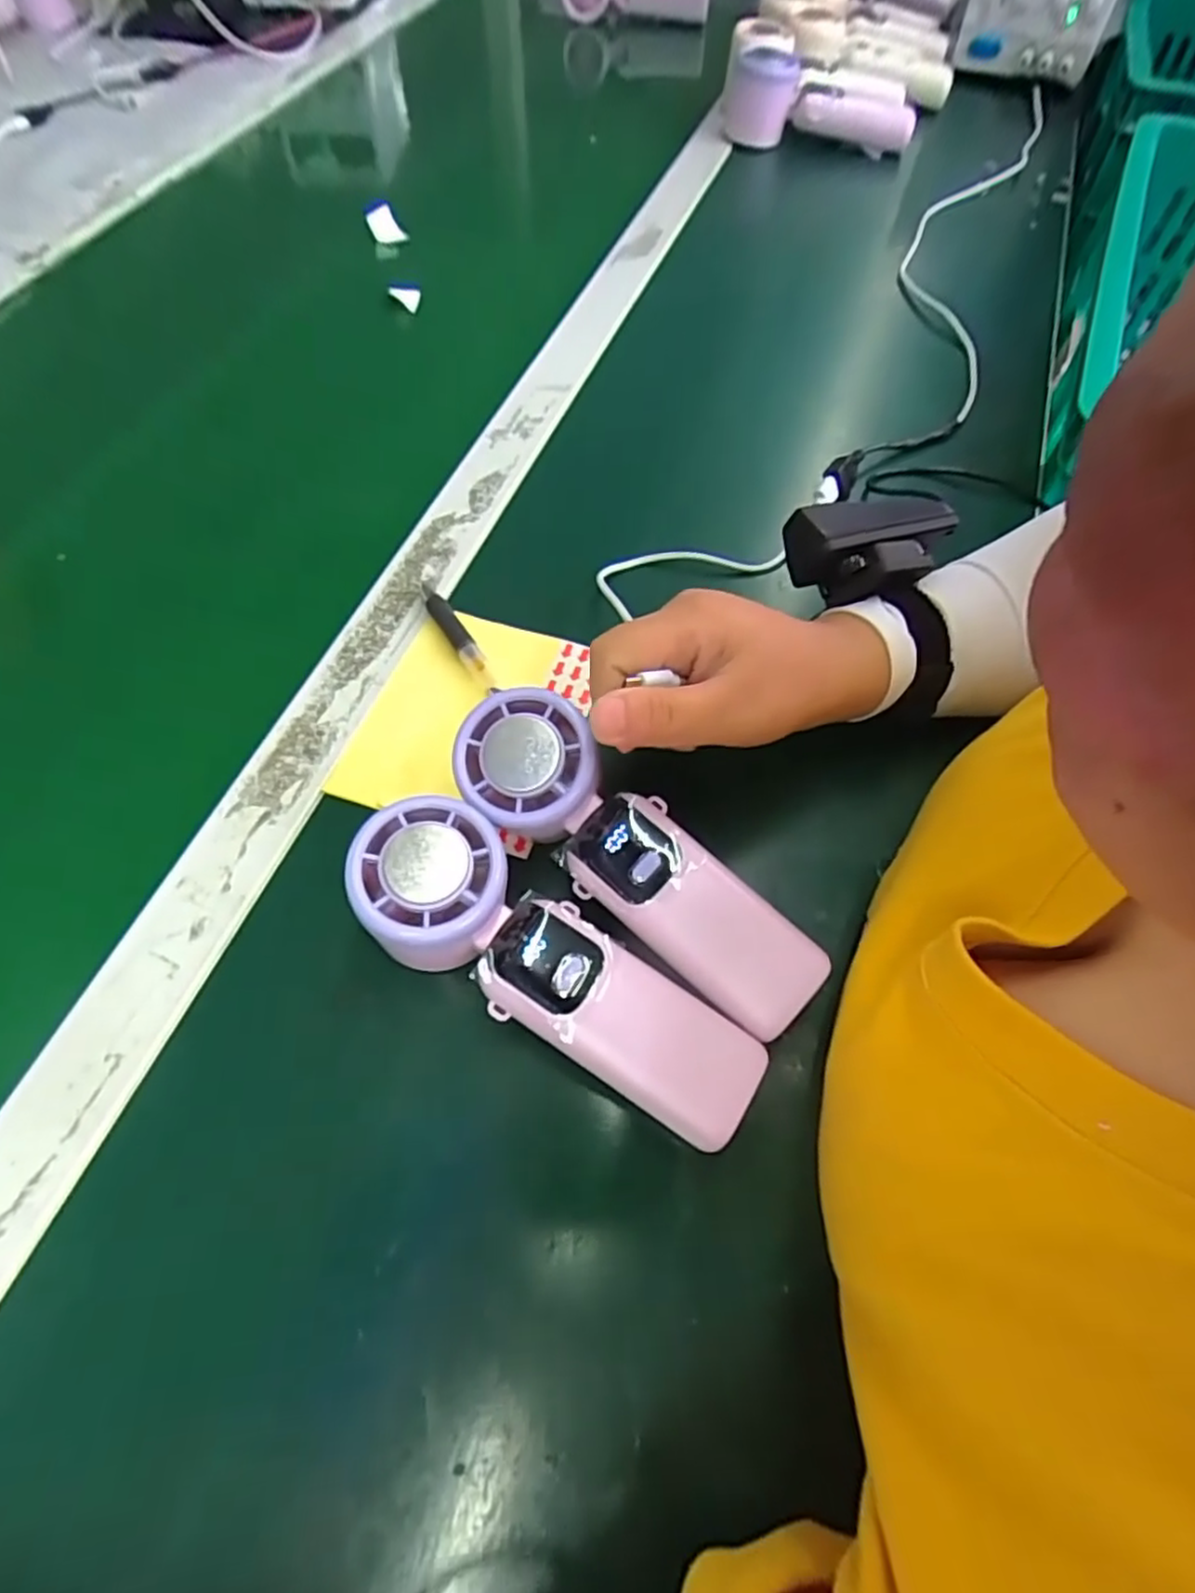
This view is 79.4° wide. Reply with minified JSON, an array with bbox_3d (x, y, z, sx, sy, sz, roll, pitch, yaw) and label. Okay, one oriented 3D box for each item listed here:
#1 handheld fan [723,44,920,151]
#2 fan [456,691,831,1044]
[{"bbox_3d":[0.200,-0.620,0.645,0.161,0.065,0.071,10,61,5],"label":"handheld fan"},{"bbox_3d":[0.013,0.024,0.276,0.162,0.024,0.048,42,67,2],"label":"fan"}]

